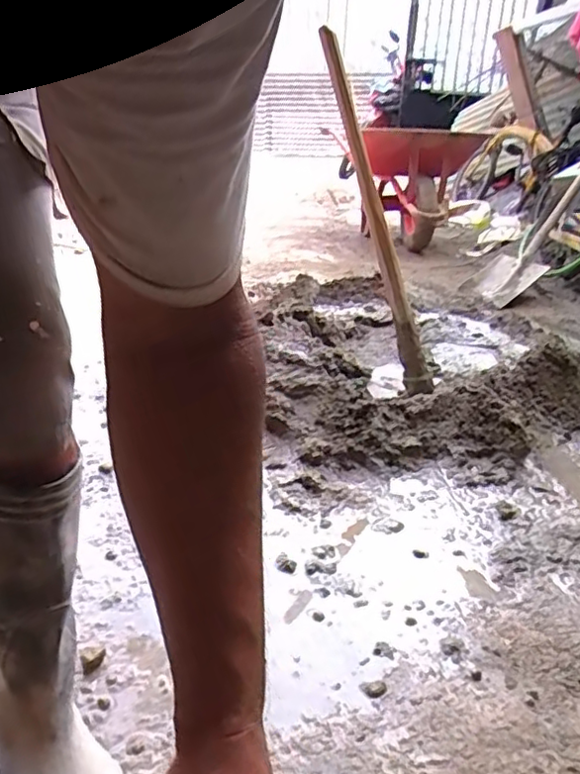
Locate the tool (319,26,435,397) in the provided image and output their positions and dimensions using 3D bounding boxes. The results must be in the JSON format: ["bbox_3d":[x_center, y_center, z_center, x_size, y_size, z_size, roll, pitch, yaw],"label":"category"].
[{"bbox_3d":[0.182,-0.347,1.294,0.065,0.744,0.070,-9,11,42],"label":"tool"}]

